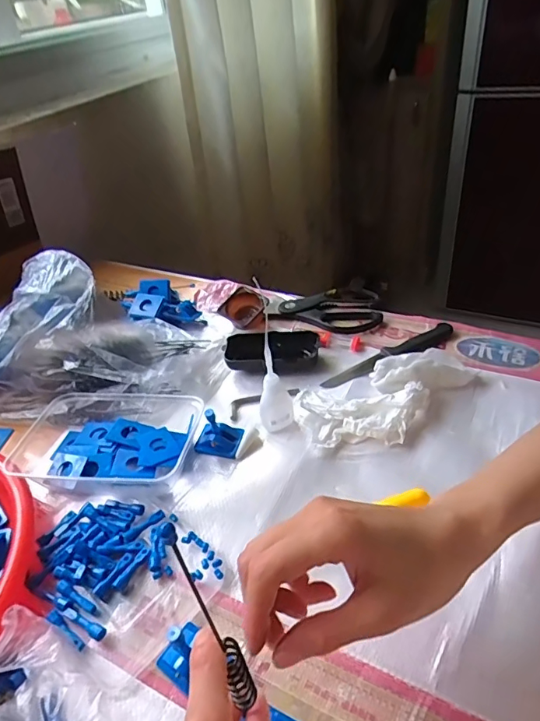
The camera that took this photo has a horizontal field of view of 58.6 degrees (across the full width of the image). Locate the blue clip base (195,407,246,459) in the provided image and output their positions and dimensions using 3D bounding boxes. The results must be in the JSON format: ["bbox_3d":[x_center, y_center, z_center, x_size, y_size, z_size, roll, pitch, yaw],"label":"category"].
[{"bbox_3d":[-0.052,0.065,0.465,0.044,0.045,0.029,6,41,15],"label":"blue clip base"}]

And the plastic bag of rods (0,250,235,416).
[{"bbox_3d":[-0.193,-0.035,0.536,0.267,0.125,0.136,-8,39,-2],"label":"plastic bag of rods"}]

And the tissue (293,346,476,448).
[{"bbox_3d":[0.120,0.037,0.477,0.181,0.035,0.083,-14,40,-9],"label":"tissue"}]

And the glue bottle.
[{"bbox_3d":[0.001,0.007,0.442,0.031,0.142,0.024,-8,39,-1],"label":"glue bottle"}]

